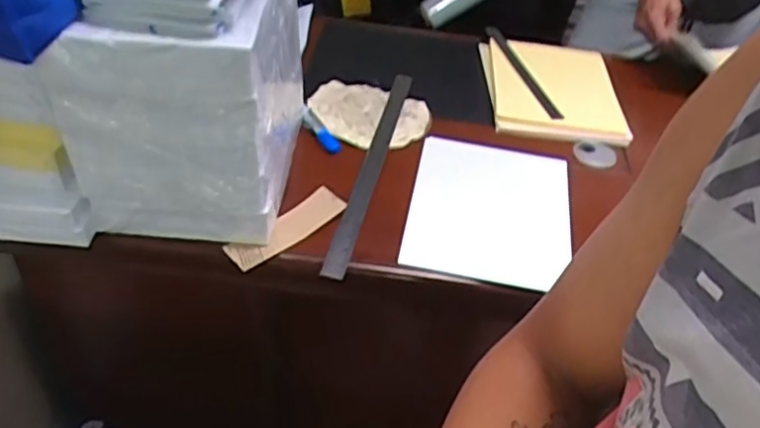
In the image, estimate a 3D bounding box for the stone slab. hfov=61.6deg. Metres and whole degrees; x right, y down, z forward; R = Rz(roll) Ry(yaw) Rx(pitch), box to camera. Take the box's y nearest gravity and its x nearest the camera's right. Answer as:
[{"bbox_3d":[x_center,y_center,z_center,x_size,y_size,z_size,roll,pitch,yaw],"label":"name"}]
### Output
[{"bbox_3d":[-0.014,-0.146,0.957,0.179,0.023,0.098,9,63,-11],"label":"stone slab"}]

